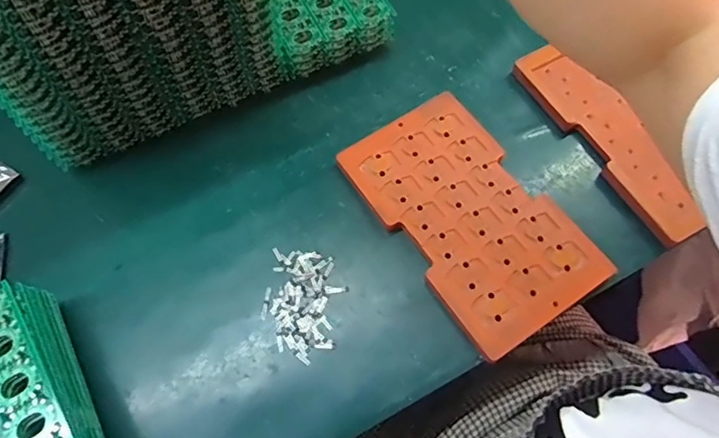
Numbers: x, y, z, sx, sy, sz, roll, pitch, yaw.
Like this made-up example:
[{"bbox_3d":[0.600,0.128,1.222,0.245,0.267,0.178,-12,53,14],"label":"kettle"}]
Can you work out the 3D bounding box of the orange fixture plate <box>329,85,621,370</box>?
[{"bbox_3d":[0.101,-0.005,0.471,0.140,0.020,0.238,-31,69,-12],"label":"orange fixture plate"}]

